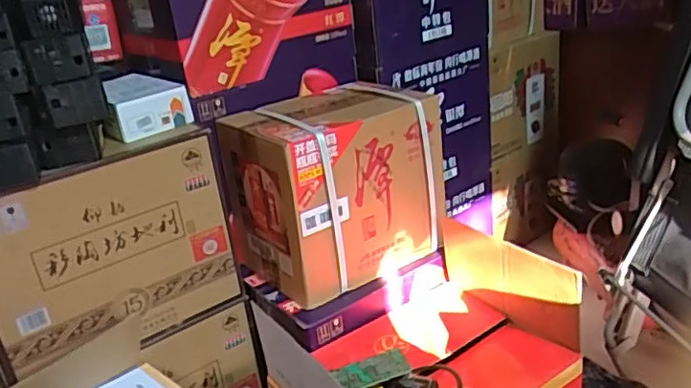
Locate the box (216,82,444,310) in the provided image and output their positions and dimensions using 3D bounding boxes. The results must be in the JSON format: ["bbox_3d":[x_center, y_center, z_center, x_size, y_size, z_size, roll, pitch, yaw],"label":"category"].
[{"bbox_3d":[-0.012,-0.015,1.078,0.327,0.291,0.221,-22,28,-31],"label":"box"}]

